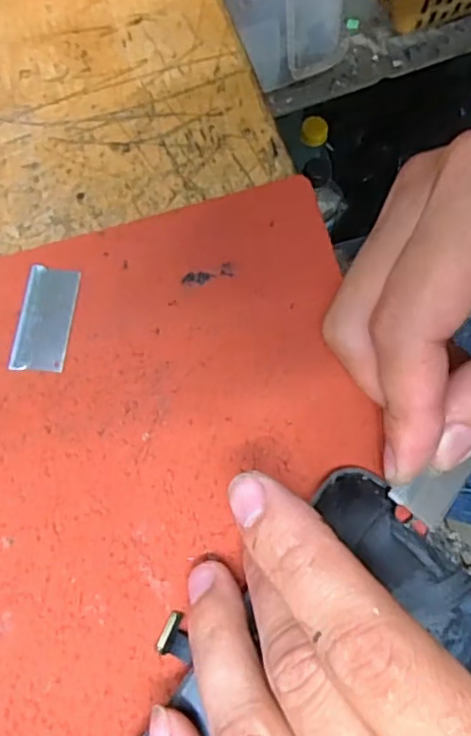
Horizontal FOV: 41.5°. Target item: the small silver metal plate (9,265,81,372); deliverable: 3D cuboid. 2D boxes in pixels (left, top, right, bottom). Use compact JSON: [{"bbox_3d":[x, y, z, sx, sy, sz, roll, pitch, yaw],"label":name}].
[{"bbox_3d":[-0.066,-0.018,0.216,0.019,0.004,0.038,4,72,7],"label":"small silver metal plate"}]

